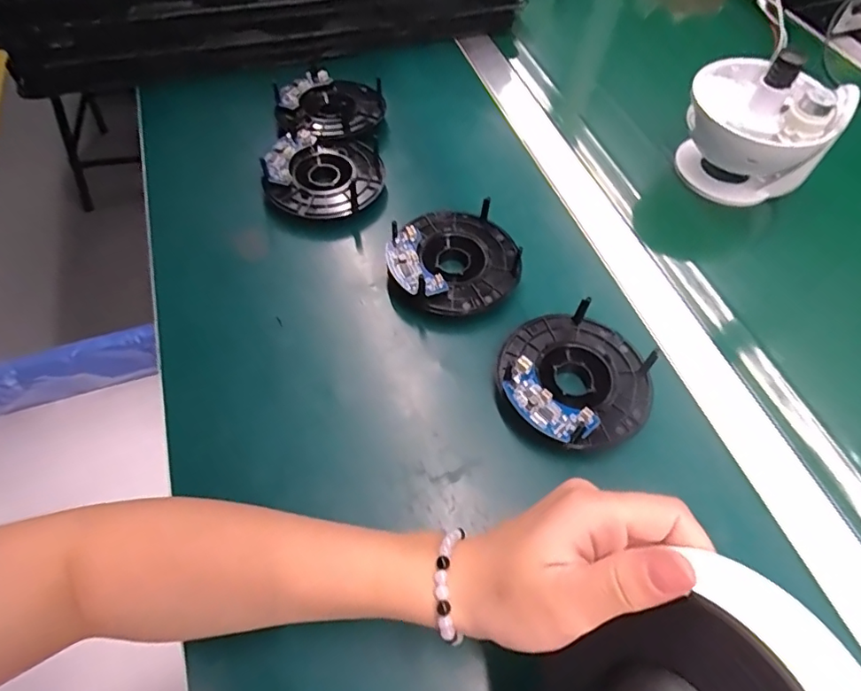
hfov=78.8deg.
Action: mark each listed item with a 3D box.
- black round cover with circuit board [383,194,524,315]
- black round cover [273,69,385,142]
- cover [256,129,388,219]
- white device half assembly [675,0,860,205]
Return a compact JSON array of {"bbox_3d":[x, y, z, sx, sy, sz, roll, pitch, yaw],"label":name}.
[{"bbox_3d":[0.017,-0.069,0.407,0.097,0.030,0.097,1,60,-1],"label":"black round cover with circuit board"},{"bbox_3d":[-0.095,-0.228,0.493,0.100,0.022,0.100,1,60,-1],"label":"black round cover"},{"bbox_3d":[-0.091,-0.147,0.453,0.098,0.033,0.086,-10,60,-7],"label":"cover"},{"bbox_3d":[0.287,-0.200,0.455,0.119,0.136,0.100,35,65,18],"label":"white device half assembly"}]

